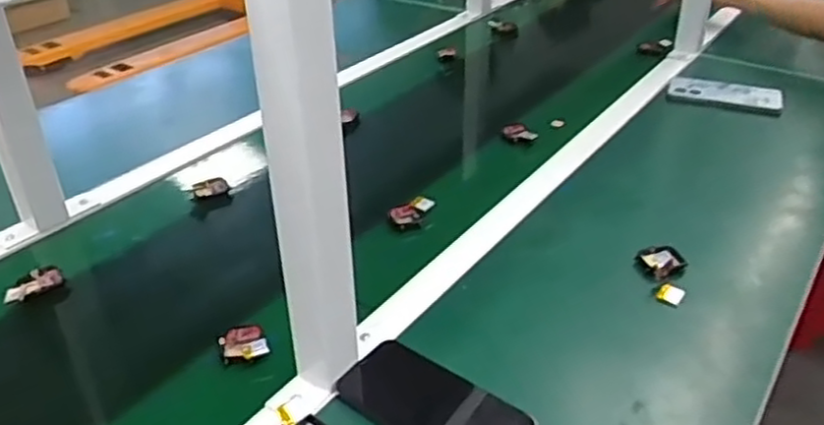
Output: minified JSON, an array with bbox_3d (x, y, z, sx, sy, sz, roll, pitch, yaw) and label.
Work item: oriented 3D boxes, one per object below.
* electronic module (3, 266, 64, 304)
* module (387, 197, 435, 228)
[{"bbox_3d":[-0.393,0.074,0.744,0.028,0.015,0.058,28,42,37],"label":"electronic module"},{"bbox_3d":[0.000,0.003,0.854,0.055,0.028,0.031,-19,37,-26],"label":"module"}]

